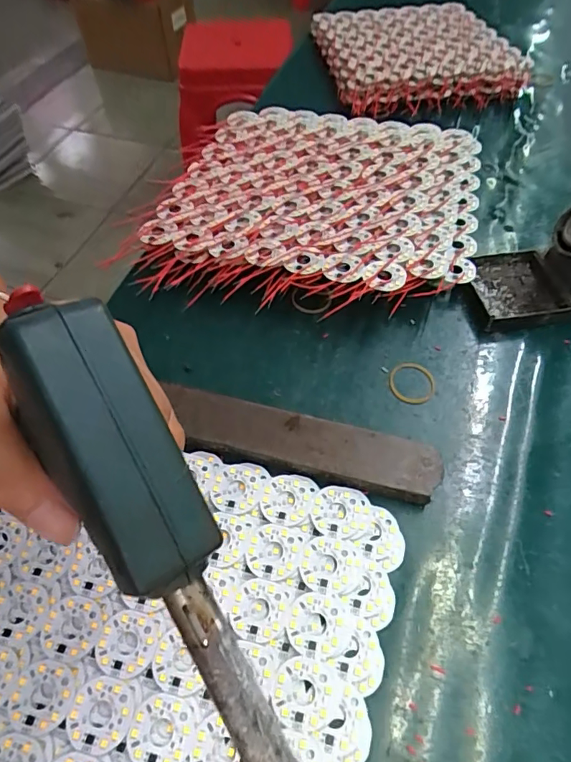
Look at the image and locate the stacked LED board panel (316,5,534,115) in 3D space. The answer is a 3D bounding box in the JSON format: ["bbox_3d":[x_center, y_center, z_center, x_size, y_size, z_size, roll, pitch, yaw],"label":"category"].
[{"bbox_3d":[0.177,-0.414,0.623,0.235,0.050,0.263,-10,57,-5],"label":"stacked LED board panel"}]

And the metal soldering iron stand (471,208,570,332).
[{"bbox_3d":[0.221,-0.093,0.372,0.151,0.066,0.073,-6,56,-2],"label":"metal soldering iron stand"}]

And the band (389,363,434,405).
[{"bbox_3d":[0.090,0.001,0.348,0.032,0.004,0.035,-1,56,1],"label":"band"}]

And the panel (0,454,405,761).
[{"bbox_3d":[-0.071,0.138,0.252,0.226,0.006,0.218,14,57,9],"label":"panel"}]

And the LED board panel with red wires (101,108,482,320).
[{"bbox_3d":[0.035,-0.167,0.437,0.269,0.036,0.277,11,57,9],"label":"LED board panel with red wires"}]

